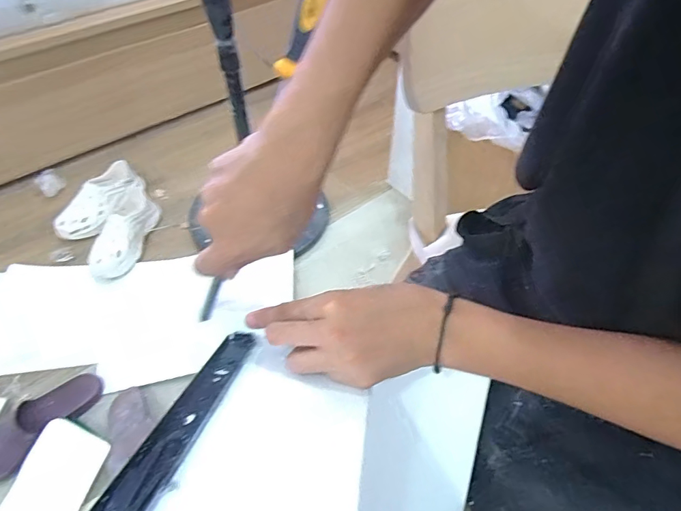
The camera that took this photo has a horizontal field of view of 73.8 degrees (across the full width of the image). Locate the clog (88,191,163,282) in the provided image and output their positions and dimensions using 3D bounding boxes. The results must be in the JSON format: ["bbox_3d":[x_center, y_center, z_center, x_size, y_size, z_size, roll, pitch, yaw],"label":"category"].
[{"bbox_3d":[-0.561,-0.068,1.189,0.102,0.079,0.289,7,51,5],"label":"clog"}]

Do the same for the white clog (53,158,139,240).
[{"bbox_3d":[-0.663,-0.150,1.255,0.097,0.075,0.263,21,54,16],"label":"white clog"}]

